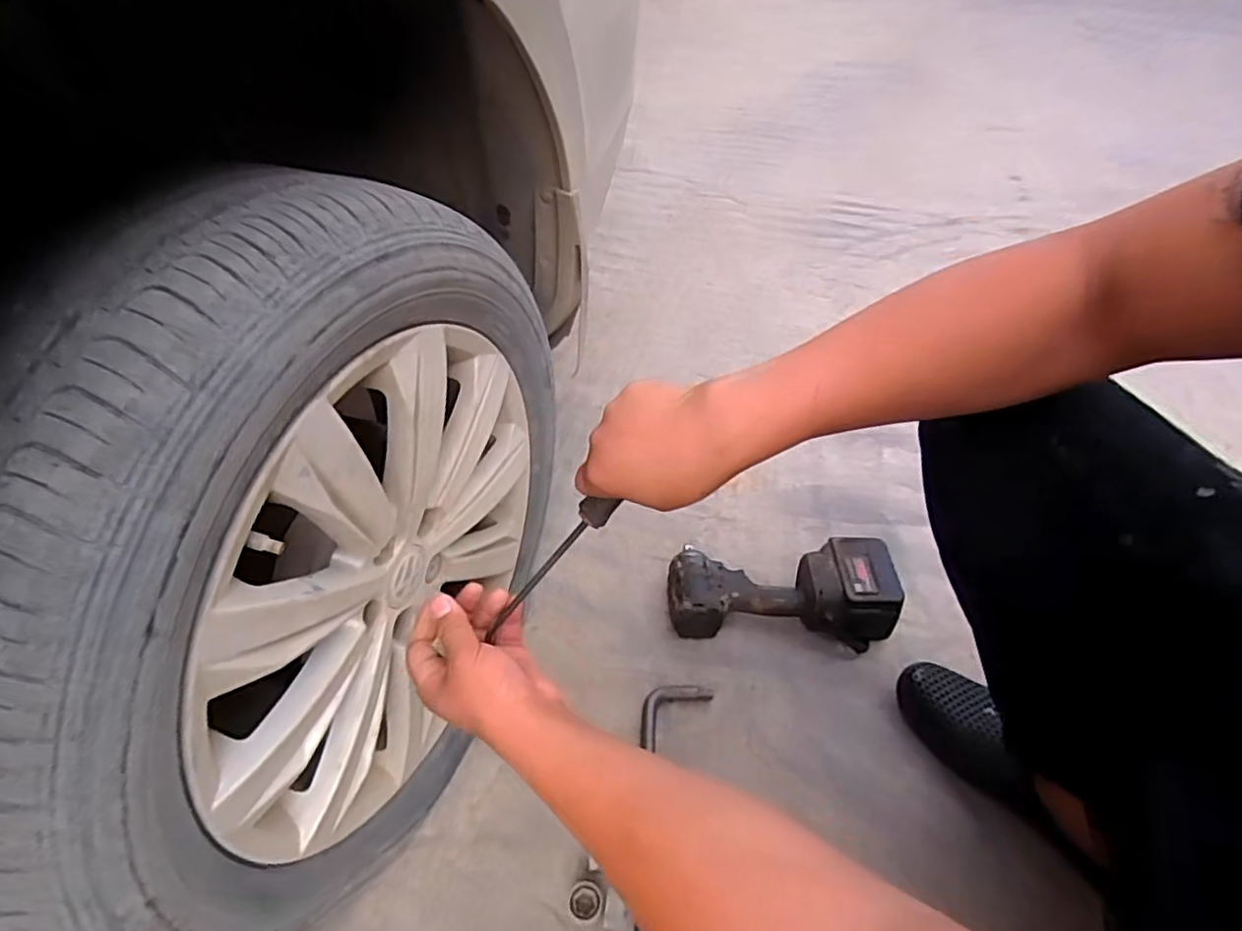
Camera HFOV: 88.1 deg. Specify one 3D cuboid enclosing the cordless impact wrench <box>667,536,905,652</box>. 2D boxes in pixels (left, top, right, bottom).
[{"bbox_3d":[0.201,0.157,0.820,0.276,0.078,0.123,4,43,3],"label":"cordless impact wrench"}]

